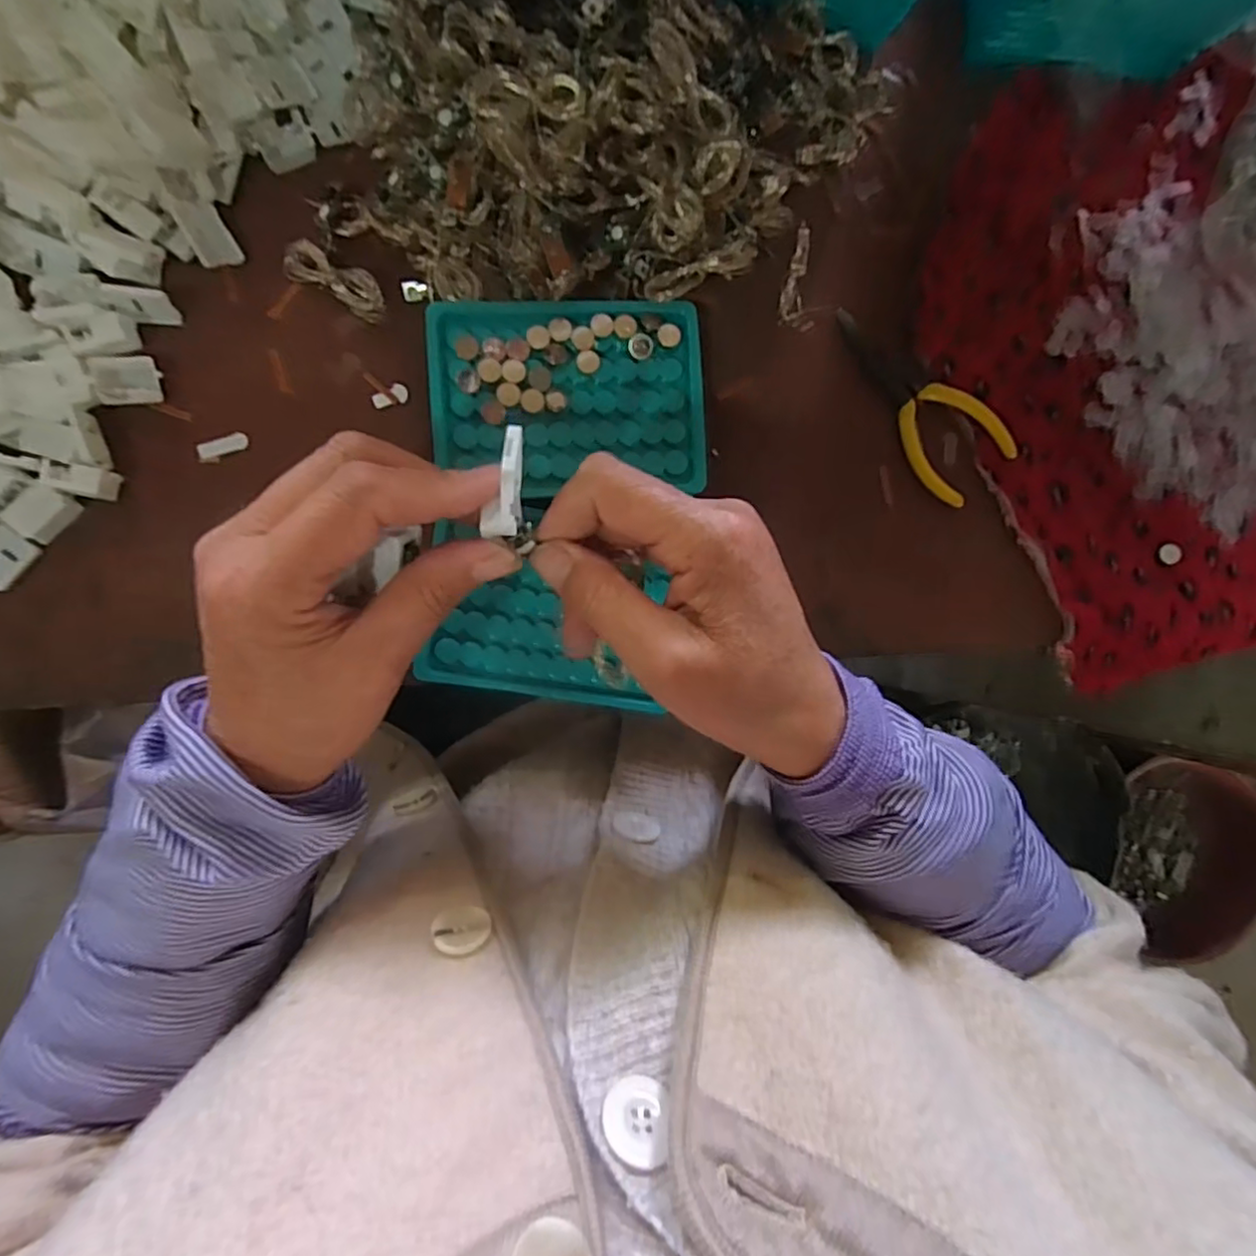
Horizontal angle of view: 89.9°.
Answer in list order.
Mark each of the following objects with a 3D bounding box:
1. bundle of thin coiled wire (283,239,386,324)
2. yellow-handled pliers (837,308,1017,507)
[{"bbox_3d":[-0.145,-0.173,0.313,0.051,0.011,0.019,27,89,-6],"label":"bundle of thin coiled wire"},{"bbox_3d":[0.161,-0.128,0.344,0.048,0.009,0.119,-38,95,-4],"label":"yellow-handled pliers"}]

